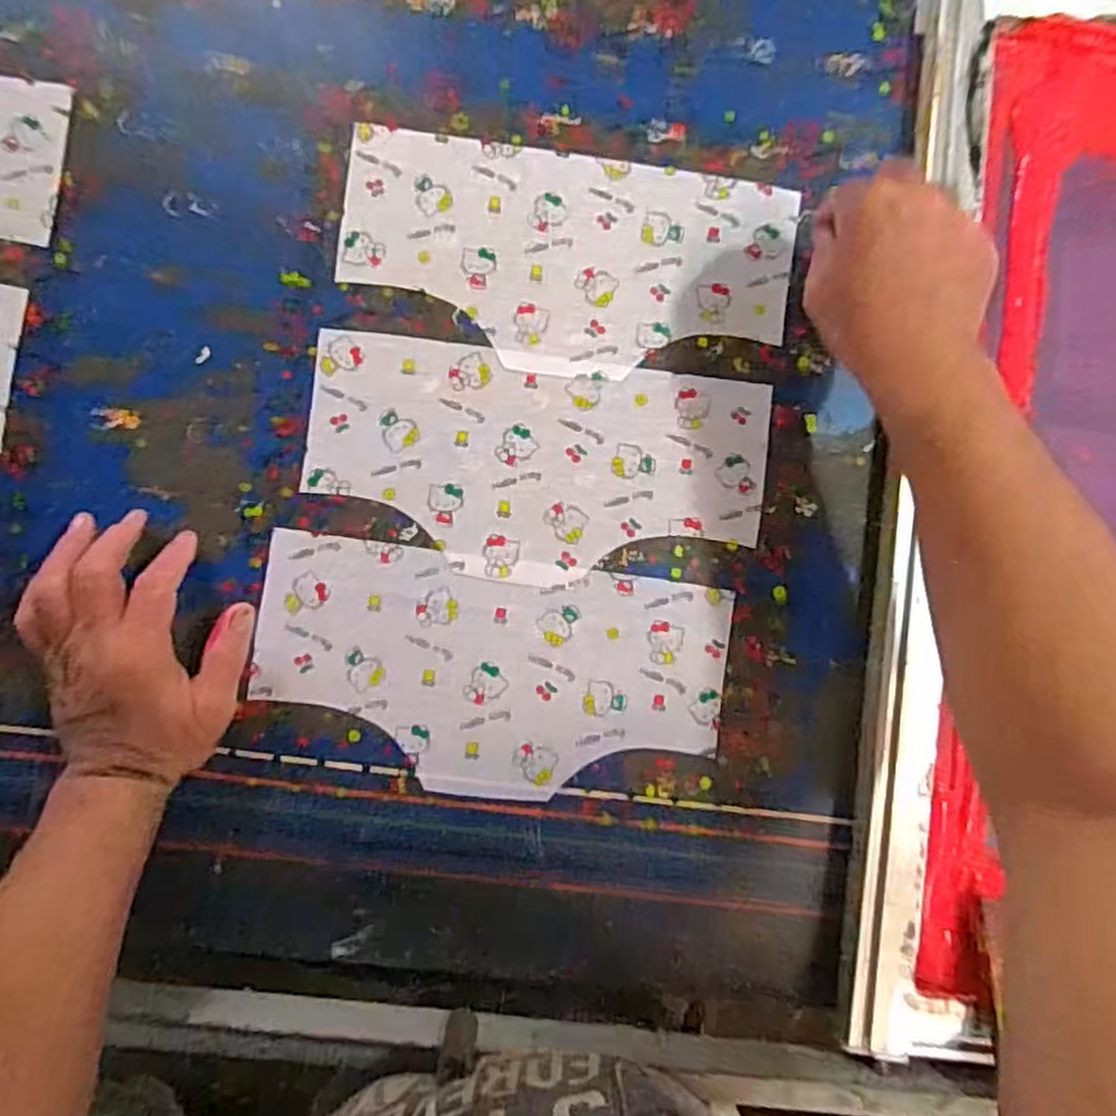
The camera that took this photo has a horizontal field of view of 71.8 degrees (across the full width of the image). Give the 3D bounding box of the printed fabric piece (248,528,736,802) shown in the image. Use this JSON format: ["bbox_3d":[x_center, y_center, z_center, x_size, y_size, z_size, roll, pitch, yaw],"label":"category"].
[{"bbox_3d":[-0.043,0.077,0.508,0.302,0.006,0.150,8,84,-2],"label":"printed fabric piece"}]

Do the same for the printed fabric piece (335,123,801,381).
[{"bbox_3d":[0.007,-0.203,0.527,0.302,0.006,0.150,8,84,-2],"label":"printed fabric piece"}]

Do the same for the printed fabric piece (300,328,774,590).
[{"bbox_3d":[-0.014,-0.061,0.515,0.301,0.005,0.149,7,84,-2],"label":"printed fabric piece"}]

